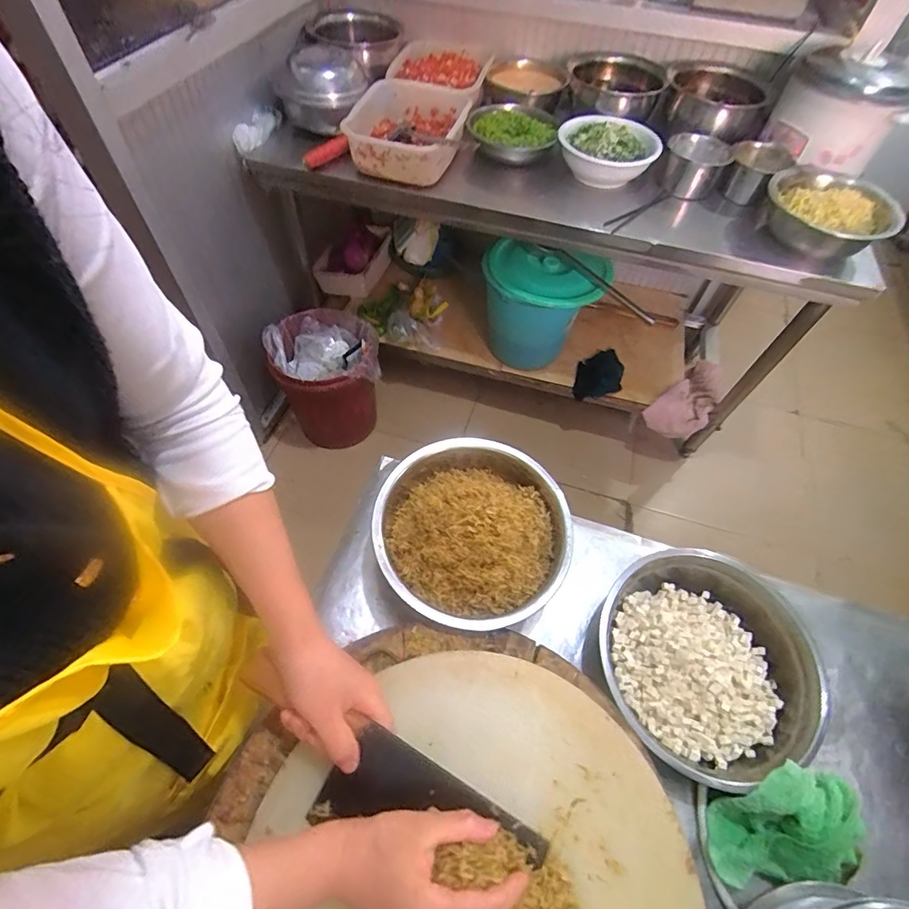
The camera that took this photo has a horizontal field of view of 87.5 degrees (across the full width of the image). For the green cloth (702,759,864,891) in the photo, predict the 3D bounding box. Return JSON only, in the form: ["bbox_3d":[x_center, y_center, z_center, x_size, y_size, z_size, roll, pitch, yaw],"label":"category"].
[{"bbox_3d":[0.323,0.363,0.469,0.136,0.065,0.092,-3,57,-6],"label":"green cloth"}]

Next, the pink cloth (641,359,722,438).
[{"bbox_3d":[0.800,-0.184,1.600,0.164,0.081,0.389,41,64,21],"label":"pink cloth"}]

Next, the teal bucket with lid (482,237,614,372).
[{"bbox_3d":[0.266,-0.480,1.495,0.336,0.350,0.313,2,57,-2],"label":"teal bucket with lid"}]

